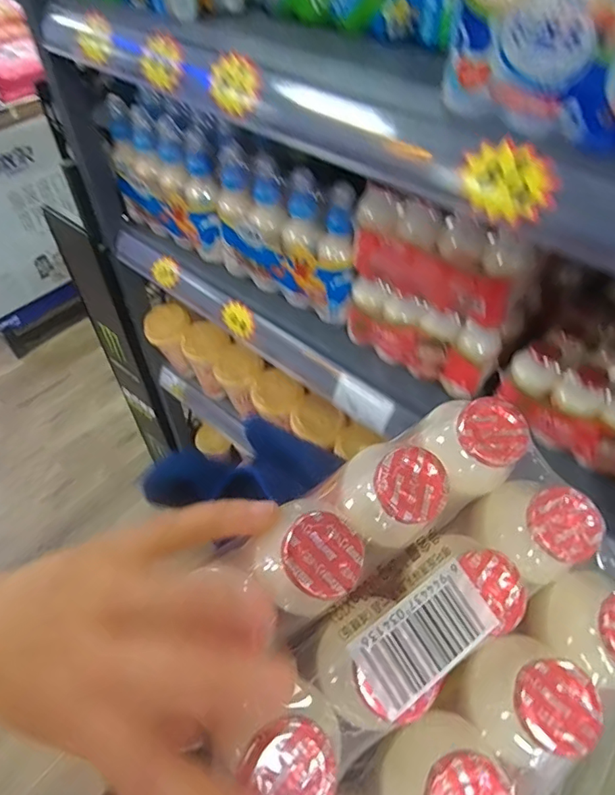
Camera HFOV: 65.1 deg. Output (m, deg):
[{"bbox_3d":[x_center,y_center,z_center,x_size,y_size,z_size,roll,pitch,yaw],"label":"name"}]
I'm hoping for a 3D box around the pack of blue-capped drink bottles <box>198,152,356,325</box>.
[{"bbox_3d":[-0.035,-0.192,0.575,0.214,0.152,0.043,36,59,25],"label":"pack of blue-capped drink bottles"}]

